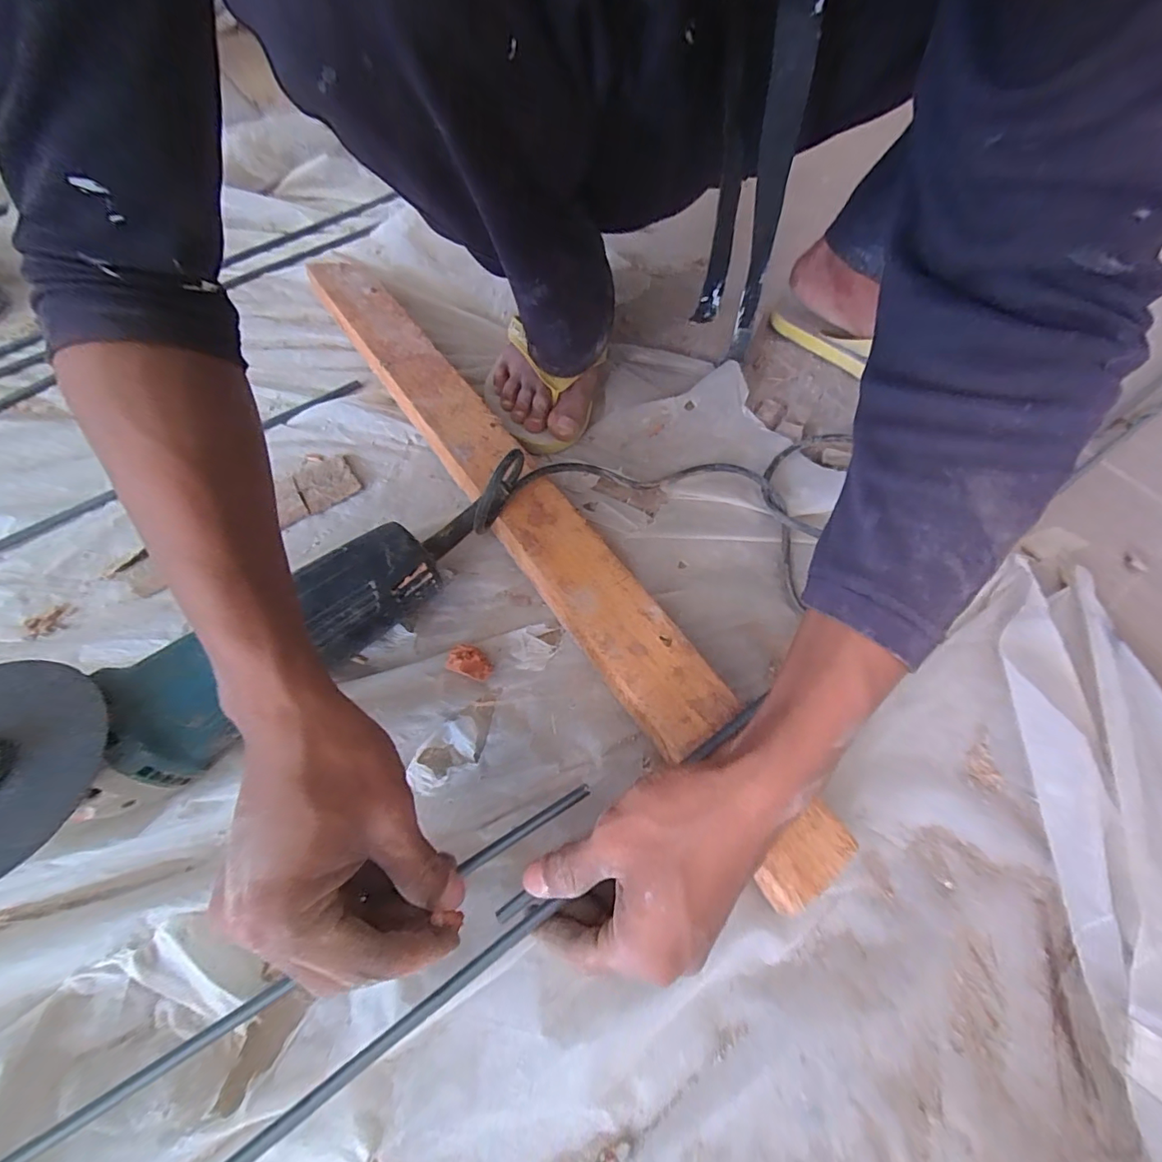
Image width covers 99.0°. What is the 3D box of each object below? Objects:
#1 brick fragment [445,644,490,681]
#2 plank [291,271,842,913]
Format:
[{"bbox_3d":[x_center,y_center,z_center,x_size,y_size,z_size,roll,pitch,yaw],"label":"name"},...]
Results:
[{"bbox_3d":[-0.076,0.054,0.326,0.030,0.022,0.019,21,61,8],"label":"brick fragment"},{"bbox_3d":[-0.065,-0.078,0.396,0.065,0.034,0.628,-30,66,-19],"label":"plank"}]

